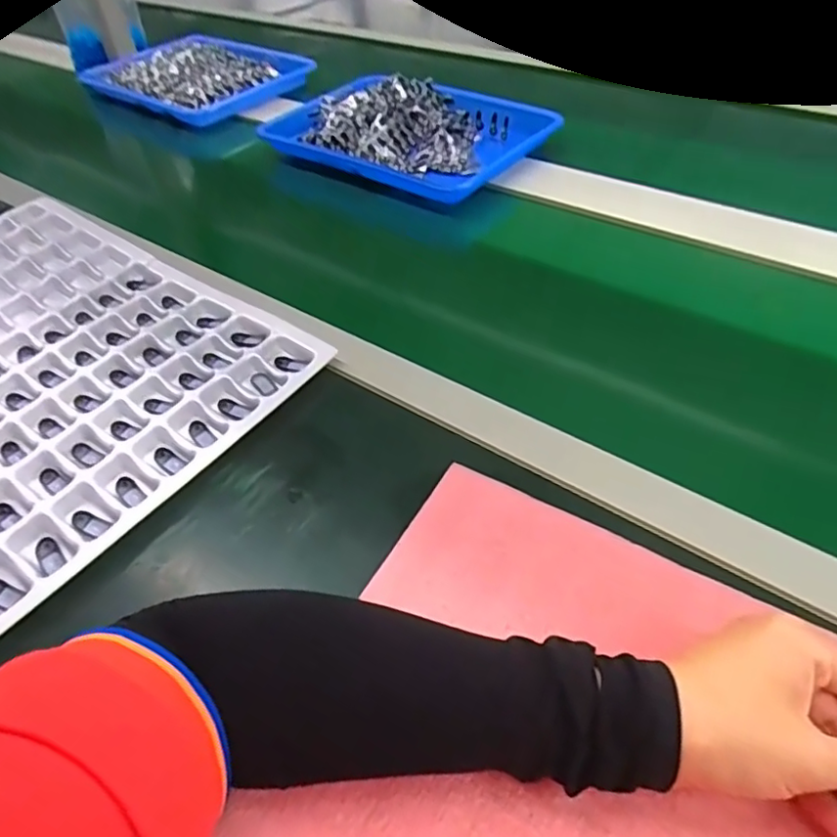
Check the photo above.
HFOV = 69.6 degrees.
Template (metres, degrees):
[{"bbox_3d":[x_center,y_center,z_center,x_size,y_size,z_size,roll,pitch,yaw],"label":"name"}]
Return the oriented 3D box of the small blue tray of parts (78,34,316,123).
[{"bbox_3d":[-0.361,-0.564,0.982,0.332,0.033,0.241,28,57,26],"label":"small blue tray of parts"}]

